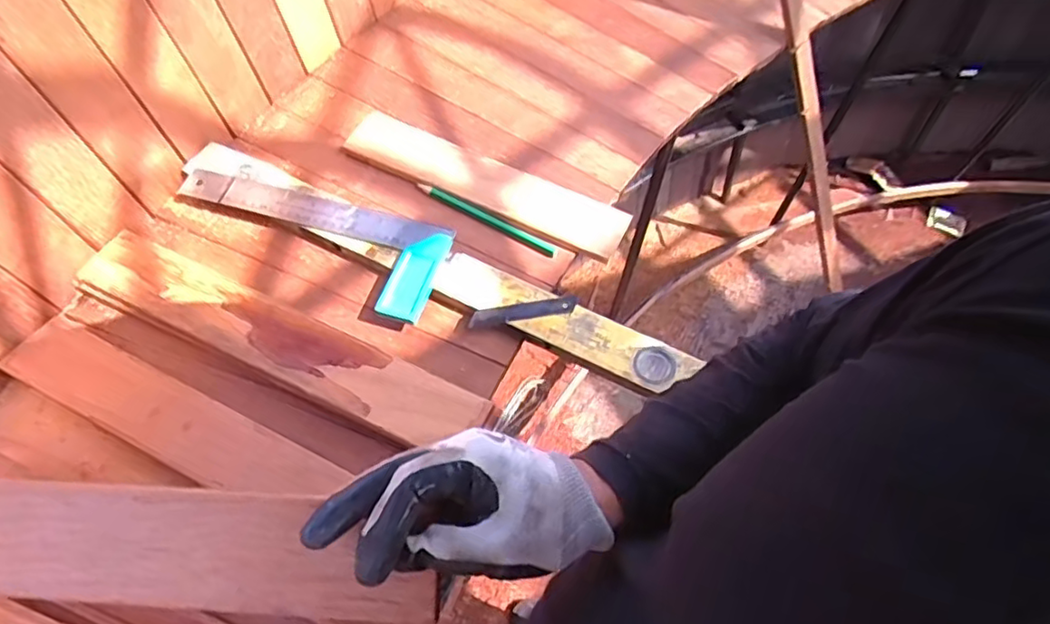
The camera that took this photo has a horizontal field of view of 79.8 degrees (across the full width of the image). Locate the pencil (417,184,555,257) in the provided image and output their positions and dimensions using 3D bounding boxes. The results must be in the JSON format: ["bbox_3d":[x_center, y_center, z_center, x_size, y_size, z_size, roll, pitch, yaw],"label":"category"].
[{"bbox_3d":[-0.043,-0.099,0.664,0.166,0.010,0.012,29,64,13],"label":"pencil"}]

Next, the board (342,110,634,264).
[{"bbox_3d":[-0.046,-0.143,0.689,0.326,0.018,0.069,26,63,12],"label":"board"}]

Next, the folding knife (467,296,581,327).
[{"bbox_3d":[-0.001,-0.002,0.593,0.100,0.008,0.019,-7,61,-6],"label":"folding knife"}]

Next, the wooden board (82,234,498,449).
[{"bbox_3d":[-0.230,0.025,0.582,0.410,0.028,0.067,23,63,11],"label":"wooden board"}]

